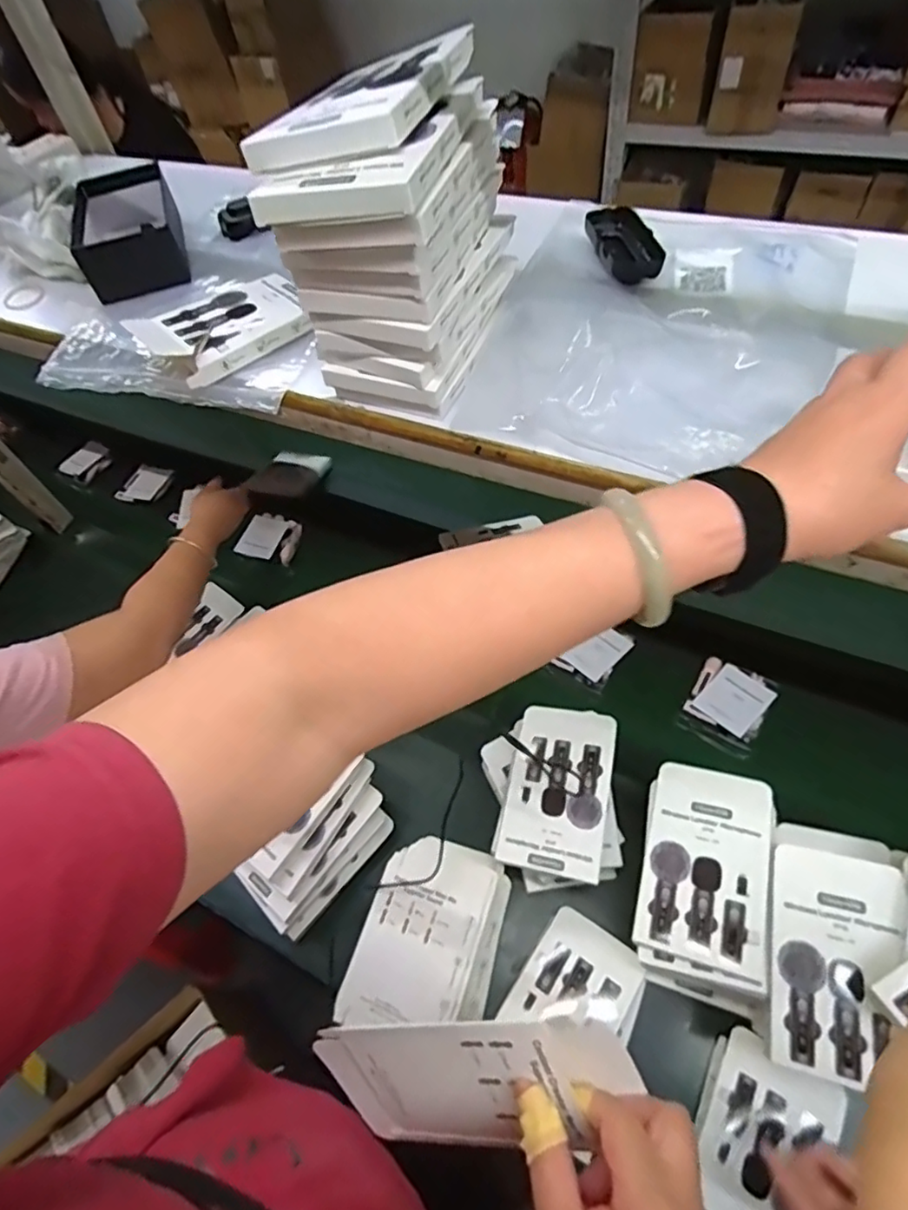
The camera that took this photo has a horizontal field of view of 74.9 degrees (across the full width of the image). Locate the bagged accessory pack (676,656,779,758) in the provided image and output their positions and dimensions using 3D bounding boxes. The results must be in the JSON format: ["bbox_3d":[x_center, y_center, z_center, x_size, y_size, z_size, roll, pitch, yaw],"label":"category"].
[{"bbox_3d":[0.355,0.129,0.770,0.092,0.017,0.109,25,76,31],"label":"bagged accessory pack"}]

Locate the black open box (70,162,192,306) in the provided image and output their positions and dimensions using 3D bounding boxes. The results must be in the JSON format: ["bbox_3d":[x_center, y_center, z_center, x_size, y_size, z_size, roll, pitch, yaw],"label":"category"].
[{"bbox_3d":[-0.375,-0.436,0.687,0.109,0.054,0.206,-15,56,-13],"label":"black open box"}]

